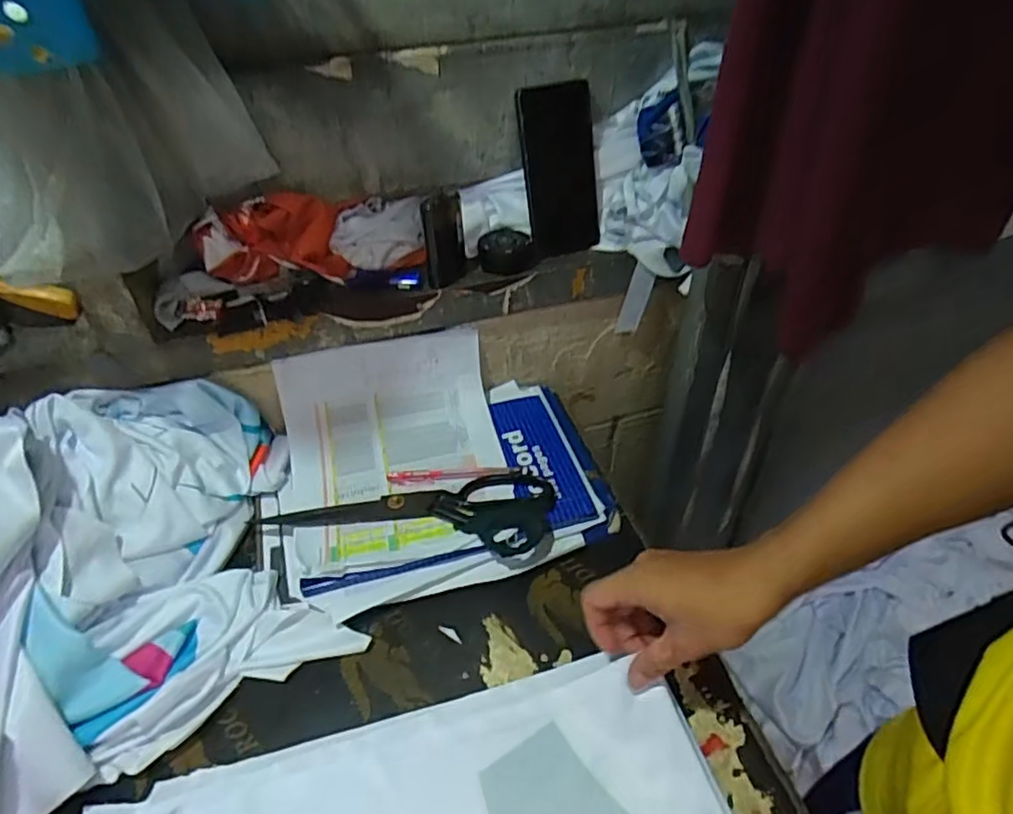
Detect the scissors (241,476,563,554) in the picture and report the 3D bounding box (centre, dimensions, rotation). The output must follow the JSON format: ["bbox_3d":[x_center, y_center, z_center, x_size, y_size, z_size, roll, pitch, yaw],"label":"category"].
[{"bbox_3d":[-0.095,0.092,0.605,0.271,0.013,0.092,4,42,7],"label":"scissors"}]

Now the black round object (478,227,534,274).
[{"bbox_3d":[-0.001,-0.167,0.658,0.057,0.030,0.046,-8,42,-6],"label":"black round object"}]

